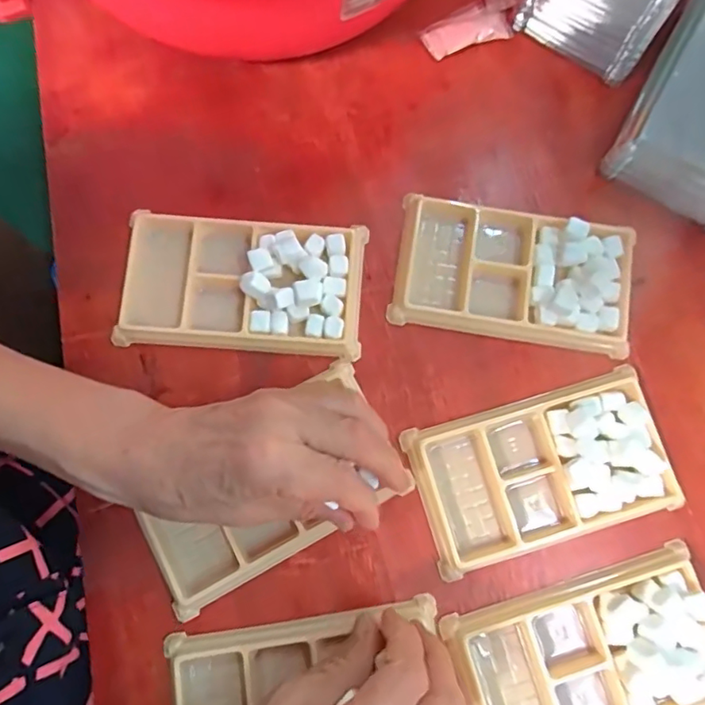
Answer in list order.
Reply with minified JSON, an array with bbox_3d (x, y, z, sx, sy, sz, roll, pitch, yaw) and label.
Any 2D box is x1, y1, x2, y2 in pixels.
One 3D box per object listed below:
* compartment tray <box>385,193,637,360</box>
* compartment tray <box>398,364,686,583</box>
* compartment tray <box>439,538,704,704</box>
[{"bbox_3d":[0.092,-0.044,0.312,0.130,0.021,0.072,11,79,1],"label":"compartment tray"},{"bbox_3d":[0.102,0.064,0.293,0.131,0.019,0.076,-16,80,-4],"label":"compartment tray"},{"bbox_3d":[0.121,0.155,0.275,0.132,0.020,0.074,-18,80,-4],"label":"compartment tray"}]

